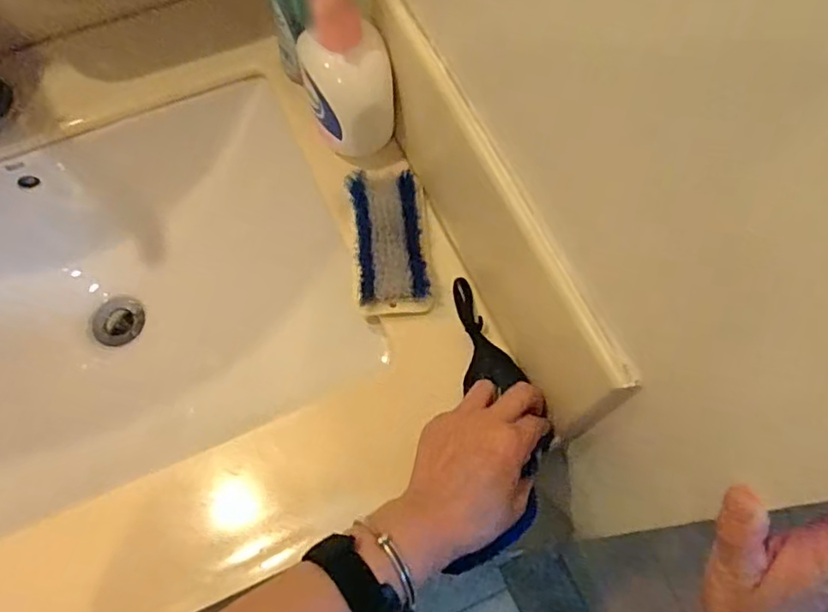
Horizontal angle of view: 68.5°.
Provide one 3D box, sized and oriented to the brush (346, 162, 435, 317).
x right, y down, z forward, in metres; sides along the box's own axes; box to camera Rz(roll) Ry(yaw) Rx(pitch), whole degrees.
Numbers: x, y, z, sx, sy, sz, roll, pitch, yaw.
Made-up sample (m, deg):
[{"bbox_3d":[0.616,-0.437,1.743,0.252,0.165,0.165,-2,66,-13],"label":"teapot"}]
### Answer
[{"bbox_3d":[-0.021,-0.062,0.540,0.065,0.027,0.140,-6,66,-2],"label":"brush"}]

